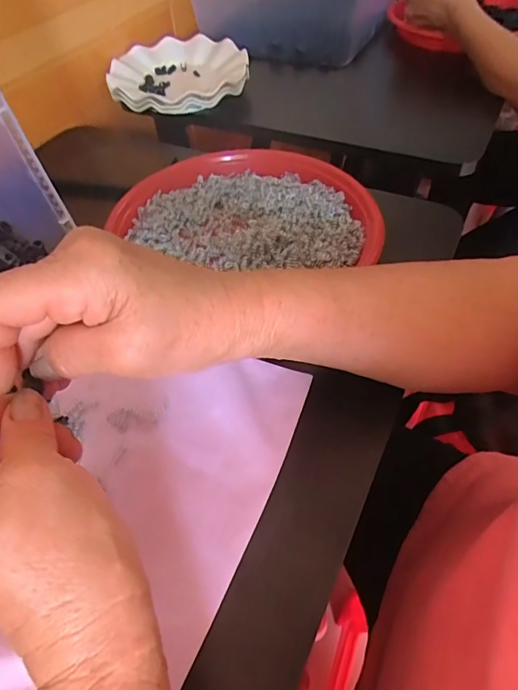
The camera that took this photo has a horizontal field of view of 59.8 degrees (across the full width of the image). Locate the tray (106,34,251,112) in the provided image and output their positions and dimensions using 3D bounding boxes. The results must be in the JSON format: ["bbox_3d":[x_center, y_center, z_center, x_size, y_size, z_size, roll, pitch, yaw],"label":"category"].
[{"bbox_3d":[-0.103,-0.354,0.587,0.175,0.026,0.170,-5,51,0],"label":"tray"}]

